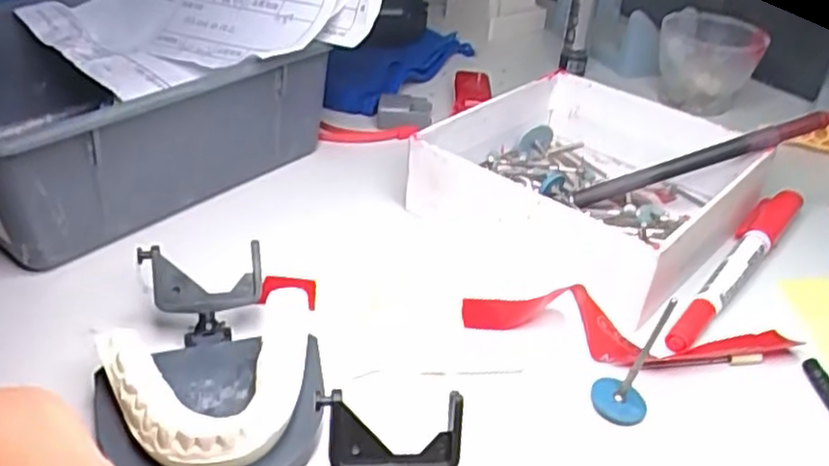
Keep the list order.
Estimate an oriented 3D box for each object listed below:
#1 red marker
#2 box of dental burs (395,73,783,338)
[{"bbox_3d":[0.142,0.010,0.317,0.015,0.010,0.139,27,41,30],"label":"red marker"},{"bbox_3d":[0.085,-0.028,0.345,0.125,0.037,0.148,28,42,31],"label":"box of dental burs"}]

